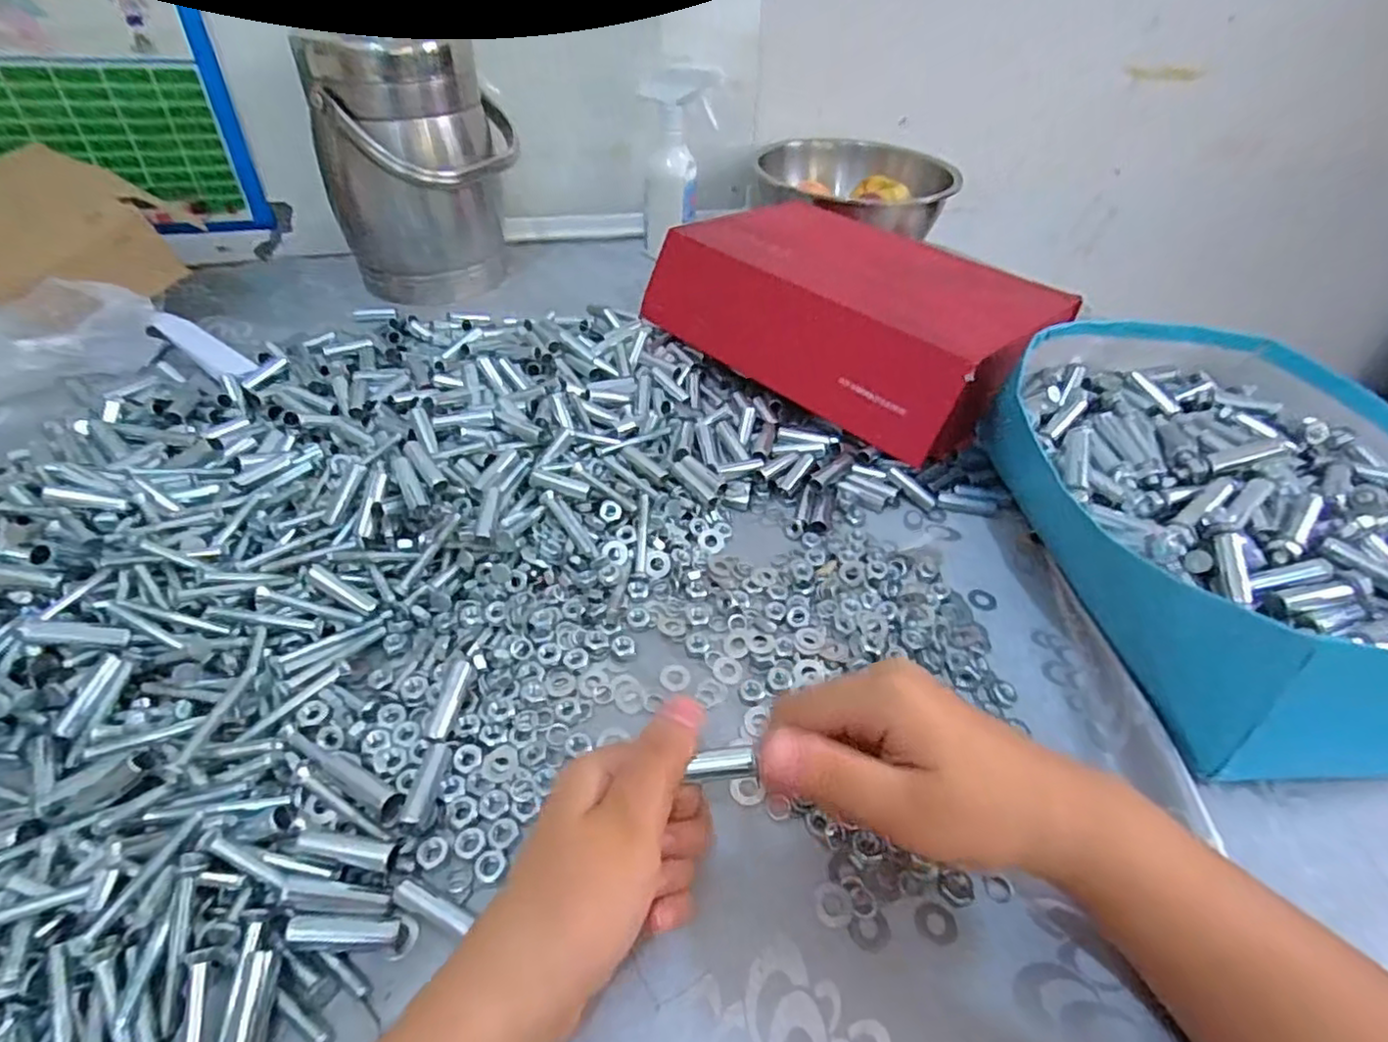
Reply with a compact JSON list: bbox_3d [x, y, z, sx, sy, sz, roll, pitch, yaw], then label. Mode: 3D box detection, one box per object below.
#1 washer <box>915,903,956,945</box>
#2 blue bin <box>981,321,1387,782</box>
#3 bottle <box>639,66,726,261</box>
[{"bbox_3d":[0.100,0.166,0.278,0.016,0.004,0.015,2,42,-2],"label":"washer"},{"bbox_3d":[0.324,-0.003,0.405,0.268,0.095,0.290,2,42,-2],"label":"blue bin"},{"bbox_3d":[-0.015,-0.399,0.733,0.074,0.167,0.060,10,38,4],"label":"bottle"}]

